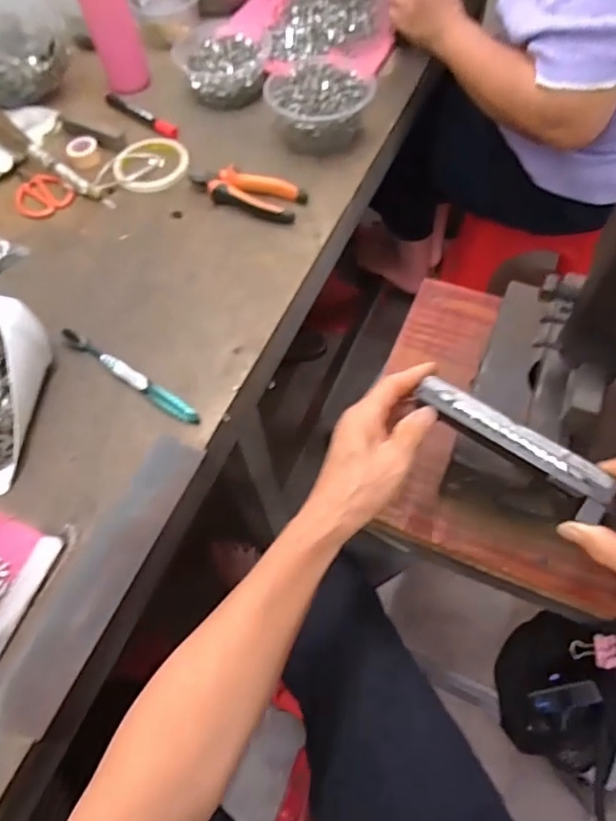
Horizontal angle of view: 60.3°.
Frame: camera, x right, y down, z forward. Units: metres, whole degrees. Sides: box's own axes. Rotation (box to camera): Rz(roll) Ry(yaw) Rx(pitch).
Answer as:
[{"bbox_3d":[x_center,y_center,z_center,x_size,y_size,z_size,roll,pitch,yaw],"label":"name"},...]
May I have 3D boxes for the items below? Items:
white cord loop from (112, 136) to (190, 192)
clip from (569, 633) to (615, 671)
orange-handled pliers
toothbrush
[{"bbox_3d":[-0.207,-0.323,0.695,0.097,0.009,0.102,0,61,0],"label":"white cord loop"},{"bbox_3d":[0.253,0.212,0.465,0.039,0.016,0.028,-1,61,5],"label":"clip"},{"bbox_3d":[-0.078,-0.270,0.648,0.148,0.025,0.046,20,63,11],"label":"orange-handled pliers"},{"bbox_3d":[-0.181,-0.036,0.529,0.179,0.009,0.017,31,66,16],"label":"toothbrush"}]

